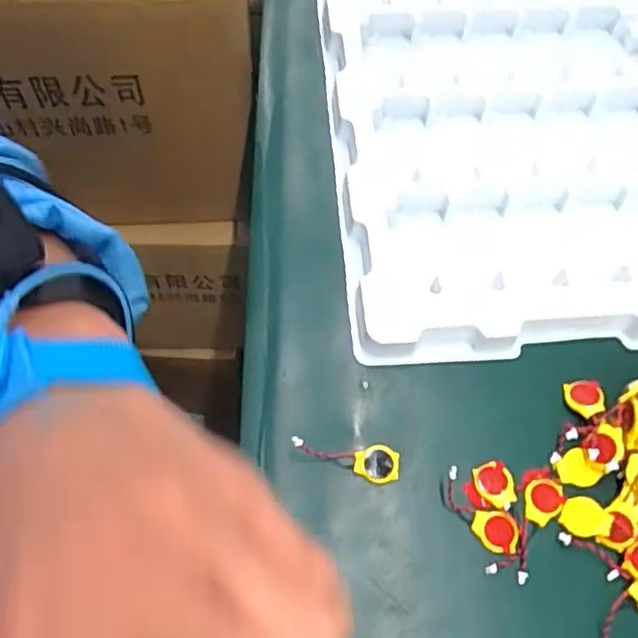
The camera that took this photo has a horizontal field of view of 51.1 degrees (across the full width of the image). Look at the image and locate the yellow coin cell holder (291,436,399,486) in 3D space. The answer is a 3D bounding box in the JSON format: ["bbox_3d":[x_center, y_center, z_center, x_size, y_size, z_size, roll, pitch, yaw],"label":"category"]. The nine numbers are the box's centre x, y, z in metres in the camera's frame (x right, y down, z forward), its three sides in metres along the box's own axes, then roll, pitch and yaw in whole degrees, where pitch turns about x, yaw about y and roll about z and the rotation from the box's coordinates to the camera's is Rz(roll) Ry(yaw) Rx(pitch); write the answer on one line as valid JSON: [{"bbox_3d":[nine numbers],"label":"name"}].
[{"bbox_3d":[0.014,0.075,0.355,0.057,0.004,0.020,7,64,0],"label":"yellow coin cell holder"}]

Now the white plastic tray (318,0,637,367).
[{"bbox_3d":[0.128,-0.174,0.466,0.245,0.028,0.417,-3,65,-4],"label":"white plastic tray"}]

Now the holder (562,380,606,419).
[{"bbox_3d":[0.147,0.044,0.368,0.020,0.004,0.022,-6,59,11],"label":"holder"}]

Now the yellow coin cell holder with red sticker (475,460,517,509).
[{"bbox_3d":[0.093,0.087,0.351,0.019,0.004,0.023,-22,67,-12],"label":"yellow coin cell holder with red sticker"}]

